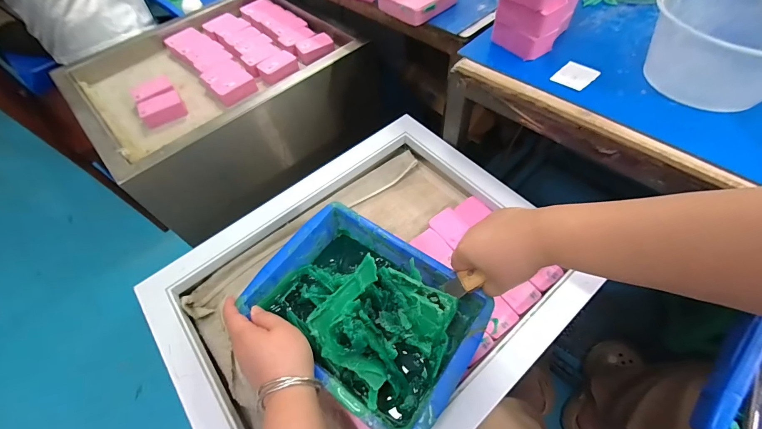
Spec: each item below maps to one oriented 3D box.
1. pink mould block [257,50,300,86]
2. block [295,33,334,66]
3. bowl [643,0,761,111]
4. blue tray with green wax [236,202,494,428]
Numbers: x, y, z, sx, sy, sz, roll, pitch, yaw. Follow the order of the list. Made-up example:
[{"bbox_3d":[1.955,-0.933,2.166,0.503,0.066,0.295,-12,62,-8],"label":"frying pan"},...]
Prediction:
[{"bbox_3d":[-0.202,-0.291,0.653,0.074,0.028,0.045,-38,63,-19],"label":"pink mould block"},{"bbox_3d":[-0.138,-0.347,0.690,0.074,0.026,0.053,-24,59,-12],"label":"block"},{"bbox_3d":[0.383,-0.185,0.355,0.139,0.076,0.157,-29,60,-15],"label":"bowl"},{"bbox_3d":[-0.019,0.107,0.384,0.243,0.097,0.174,31,64,21],"label":"blue tray with green wax"}]

